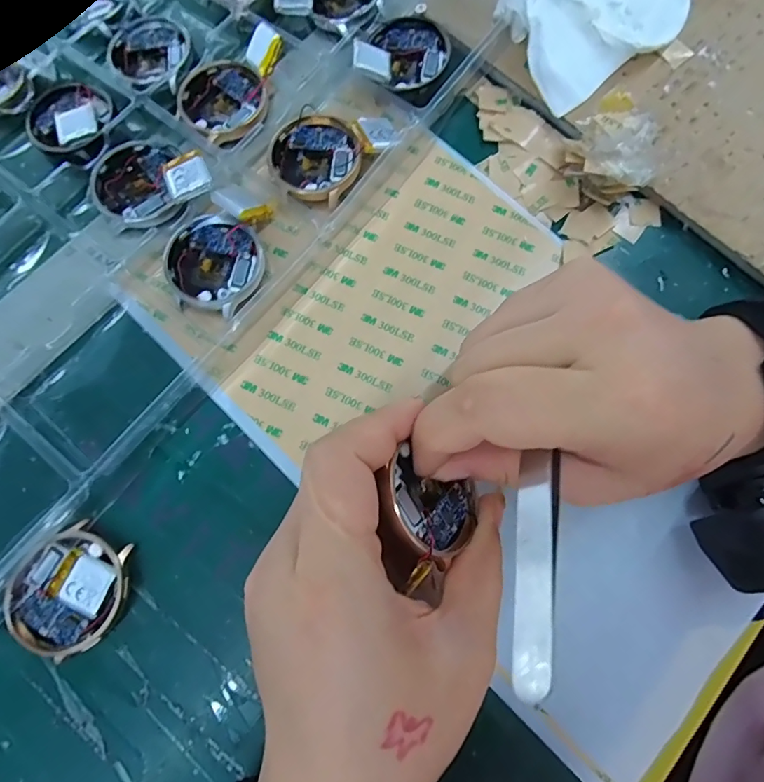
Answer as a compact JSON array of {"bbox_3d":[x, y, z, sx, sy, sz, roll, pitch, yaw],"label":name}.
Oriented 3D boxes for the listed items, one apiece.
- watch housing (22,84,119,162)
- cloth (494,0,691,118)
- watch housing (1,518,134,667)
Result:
[{"bbox_3d":[-0.158,-0.138,0.233,0.042,0.010,0.050,-17,78,-5],"label":"watch housing"},{"bbox_3d":[0.111,-0.196,0.236,0.108,0.024,0.071,-33,79,-8],"label":"cloth"},{"bbox_3d":[-0.121,0.078,0.184,0.044,0.012,0.043,-33,79,-8],"label":"watch housing"}]

